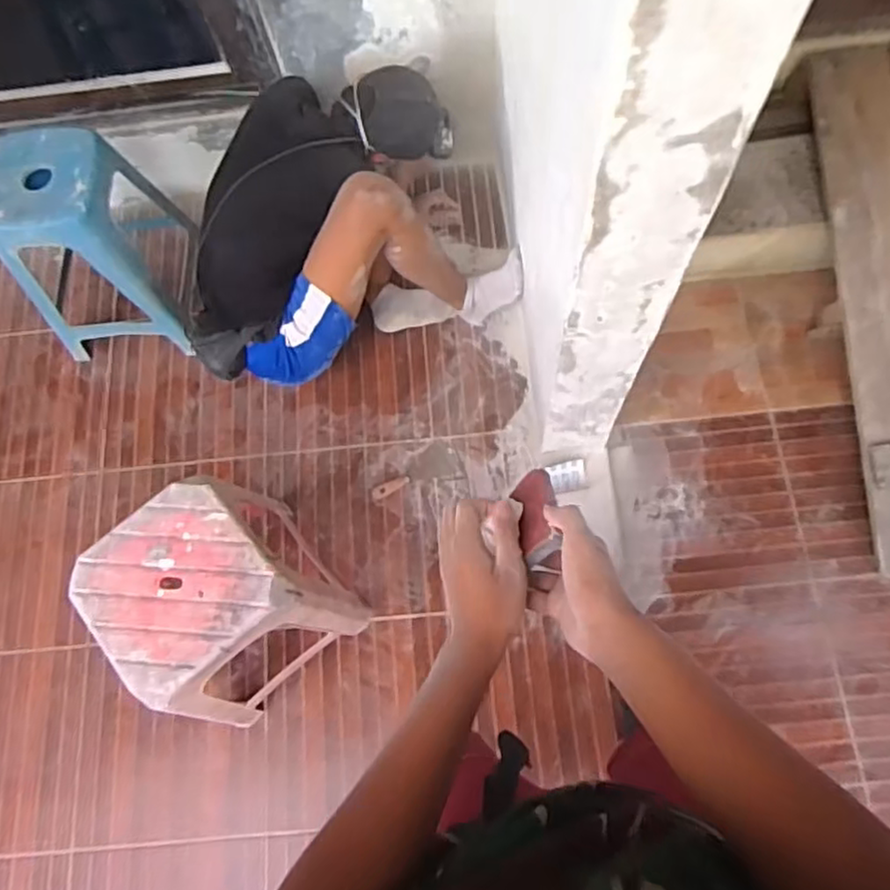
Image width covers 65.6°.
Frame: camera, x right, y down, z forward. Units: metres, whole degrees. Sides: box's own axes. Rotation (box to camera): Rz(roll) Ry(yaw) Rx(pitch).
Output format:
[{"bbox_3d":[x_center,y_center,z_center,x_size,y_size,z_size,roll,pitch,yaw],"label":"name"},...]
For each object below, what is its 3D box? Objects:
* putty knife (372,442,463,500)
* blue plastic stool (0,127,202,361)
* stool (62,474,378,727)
[{"bbox_3d":[-0.071,0.071,1.596,0.200,0.020,0.091,-27,72,-5],"label":"putty knife"},{"bbox_3d":[-0.780,-0.444,1.545,0.357,0.446,0.394,-13,71,-1],"label":"blue plastic stool"},{"bbox_3d":[-0.397,0.291,1.298,0.334,0.473,0.334,-36,75,-9],"label":"stool"}]

